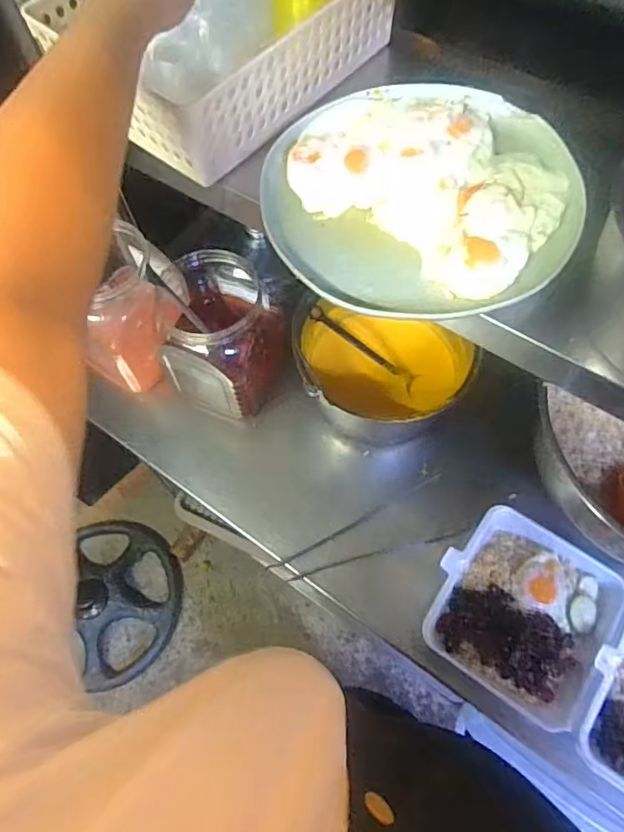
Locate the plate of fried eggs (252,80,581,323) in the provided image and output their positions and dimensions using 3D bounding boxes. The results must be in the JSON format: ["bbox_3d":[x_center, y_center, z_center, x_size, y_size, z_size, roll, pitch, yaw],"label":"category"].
[{"bbox_3d":[0.090,-0.193,0.456,0.252,0.024,0.238,0,66,1],"label":"plate of fried eggs"}]

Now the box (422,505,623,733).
[{"bbox_3d":[0.228,0.206,0.587,0.183,0.043,0.187,32,71,14],"label":"box"}]

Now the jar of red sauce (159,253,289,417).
[{"bbox_3d":[-0.106,-0.100,0.687,0.137,0.171,0.144,21,69,10],"label":"jar of red sauce"}]

